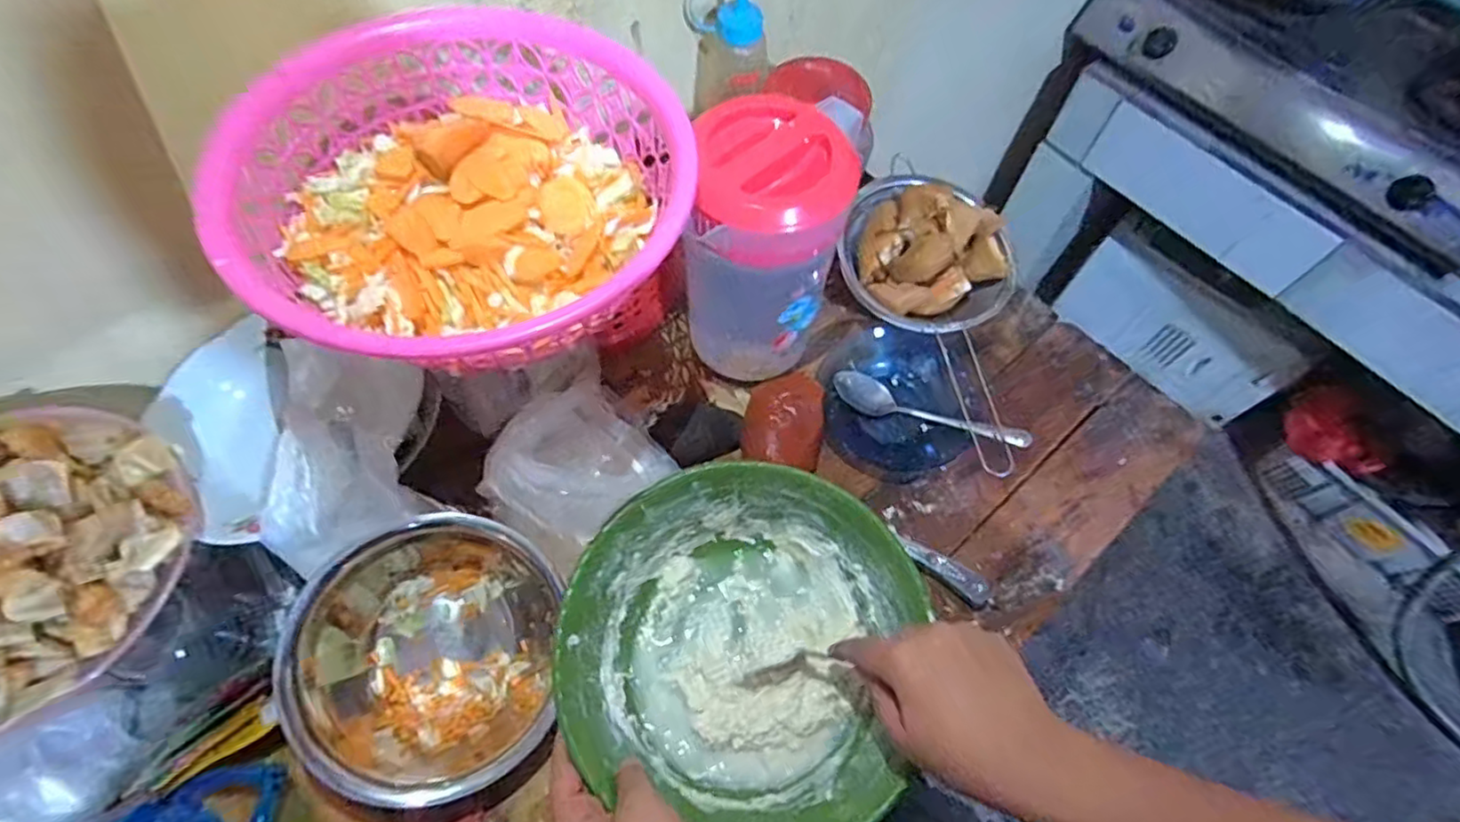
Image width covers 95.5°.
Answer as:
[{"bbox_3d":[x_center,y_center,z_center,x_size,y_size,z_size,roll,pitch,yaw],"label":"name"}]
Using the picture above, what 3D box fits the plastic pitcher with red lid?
[{"bbox_3d":[0.031,-0.138,0.548,0.107,0.212,0.141,14,62,4],"label":"plastic pitcher with red lid"}]

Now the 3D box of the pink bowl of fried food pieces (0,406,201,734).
[{"bbox_3d":[-0.450,0.086,0.389,0.190,0.076,0.208,14,62,4],"label":"pink bowl of fried food pieces"}]

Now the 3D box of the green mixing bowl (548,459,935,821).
[{"bbox_3d":[0.007,0.157,0.459,0.221,0.086,0.217,1,62,-3],"label":"green mixing bowl"}]

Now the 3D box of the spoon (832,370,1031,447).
[{"bbox_3d":[0.179,0.001,0.602,0.175,0.020,0.033,18,61,22],"label":"spoon"}]

